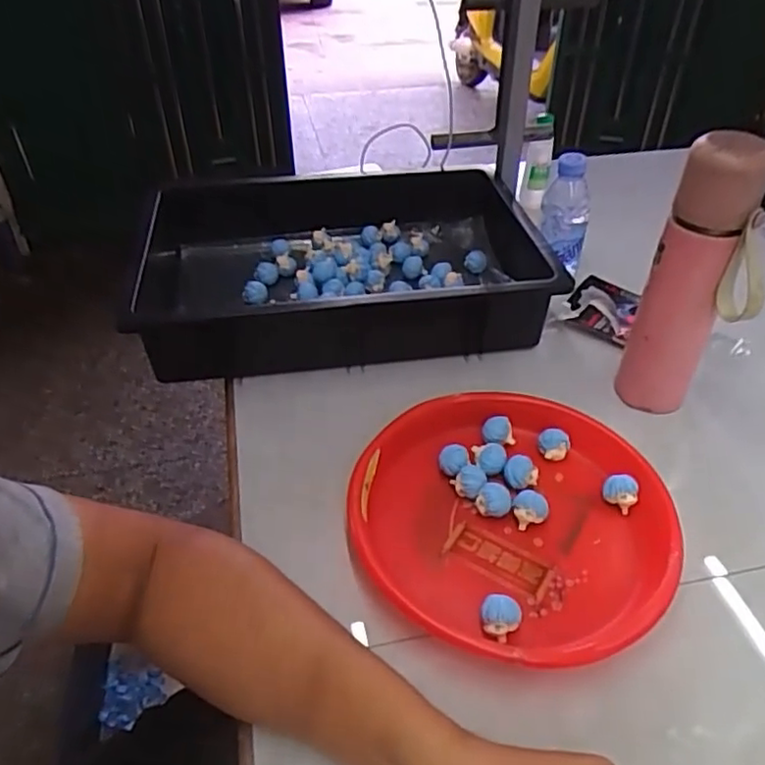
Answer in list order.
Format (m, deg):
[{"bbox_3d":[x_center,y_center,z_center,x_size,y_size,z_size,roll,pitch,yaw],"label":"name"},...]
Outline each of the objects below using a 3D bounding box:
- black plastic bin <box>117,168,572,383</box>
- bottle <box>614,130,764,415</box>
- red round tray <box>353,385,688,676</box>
[{"bbox_3d":[-0.034,-0.143,0.766,0.485,0.090,0.314,-5,39,-7],"label":"black plastic bin"},{"bbox_3d":[0.275,-0.076,0.556,0.085,0.255,0.055,22,44,25],"label":"bottle"},{"bbox_3d":[0.104,0.107,0.519,0.243,0.037,0.248,0,39,0],"label":"red round tray"}]

